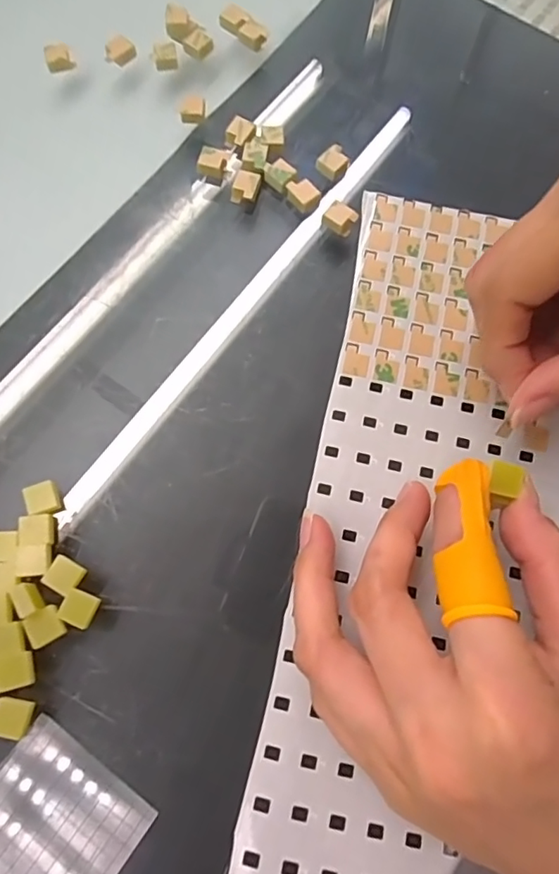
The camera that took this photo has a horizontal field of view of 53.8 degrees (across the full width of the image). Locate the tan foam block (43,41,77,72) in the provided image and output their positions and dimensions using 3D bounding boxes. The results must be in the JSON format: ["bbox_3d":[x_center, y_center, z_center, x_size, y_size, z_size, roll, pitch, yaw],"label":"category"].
[{"bbox_3d":[-0.100,-0.172,0.249,0.012,0.008,0.009,-21,75,-8],"label":"tan foam block"}]

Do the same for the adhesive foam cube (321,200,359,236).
[{"bbox_3d":[0.025,-0.091,0.231,0.013,0.007,0.011,25,74,6],"label":"adhesive foam cube"}]

